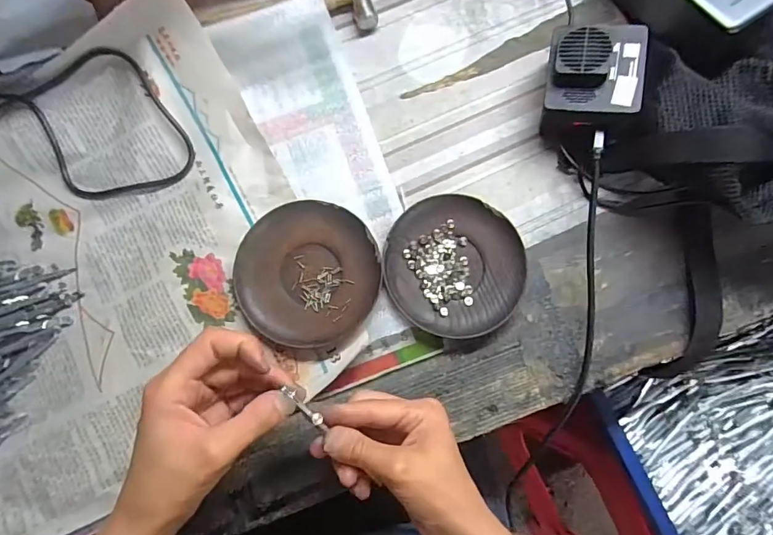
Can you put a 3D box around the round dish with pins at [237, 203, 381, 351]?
[{"bbox_3d":[-0.064,0.005,0.381,0.113,0.015,0.114,0,80,-1],"label":"round dish with pins"}]

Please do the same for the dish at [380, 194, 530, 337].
[{"bbox_3d":[0.056,-0.001,0.389,0.112,0.016,0.114,1,80,-1],"label":"dish"}]

